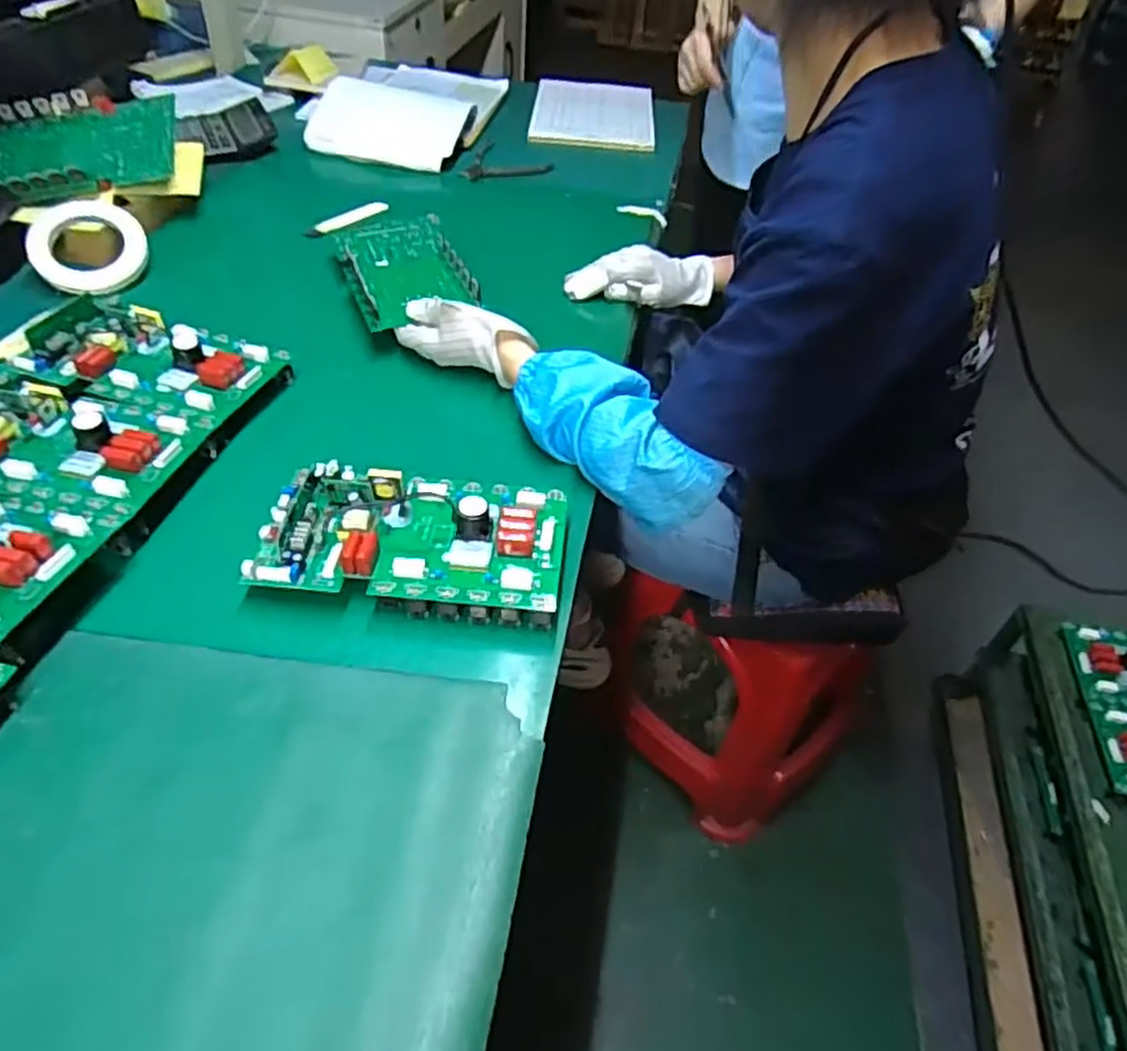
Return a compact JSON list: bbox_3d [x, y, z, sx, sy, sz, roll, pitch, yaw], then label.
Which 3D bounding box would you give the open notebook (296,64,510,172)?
[{"bbox_3d":[-0.257,-0.708,1.225,0.264,0.052,0.387,11,46,4],"label":"open notebook"}]

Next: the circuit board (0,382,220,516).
[{"bbox_3d":[-0.416,-0.075,0.601,0.207,0.031,0.121,12,47,5],"label":"circuit board"}]

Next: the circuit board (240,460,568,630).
[{"bbox_3d":[-0.114,0.009,0.575,0.228,0.045,0.117,7,47,-1],"label":"circuit board"}]

